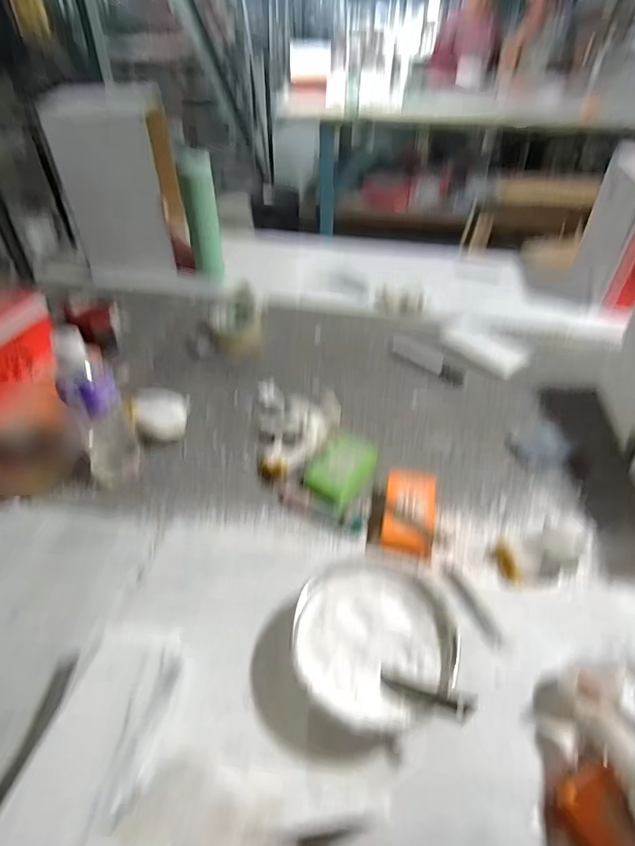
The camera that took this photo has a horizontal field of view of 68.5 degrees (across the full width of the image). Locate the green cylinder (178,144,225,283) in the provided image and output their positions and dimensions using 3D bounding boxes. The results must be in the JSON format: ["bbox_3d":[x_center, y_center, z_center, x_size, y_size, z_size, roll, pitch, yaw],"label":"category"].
[{"bbox_3d":[-0.230,-0.398,0.949,0.064,0.227,0.068,-9,44,-11],"label":"green cylinder"}]

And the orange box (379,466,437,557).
[{"bbox_3d":[0.110,0.109,0.564,0.060,0.033,0.099,9,43,8],"label":"orange box"}]

